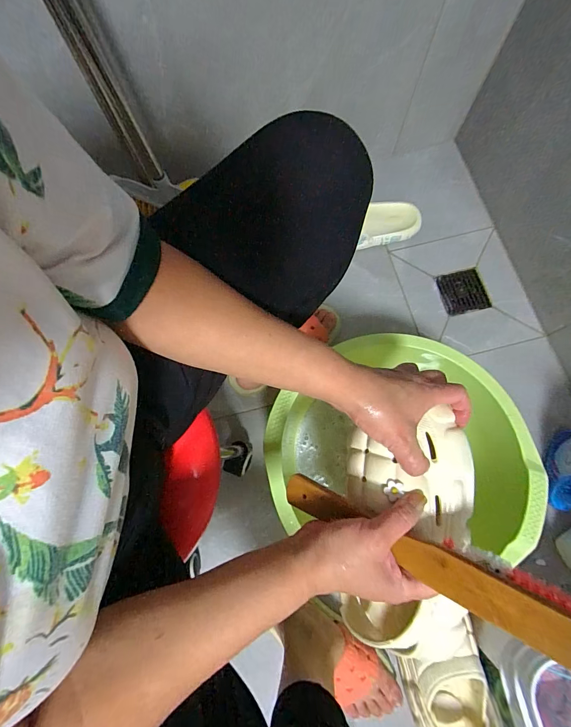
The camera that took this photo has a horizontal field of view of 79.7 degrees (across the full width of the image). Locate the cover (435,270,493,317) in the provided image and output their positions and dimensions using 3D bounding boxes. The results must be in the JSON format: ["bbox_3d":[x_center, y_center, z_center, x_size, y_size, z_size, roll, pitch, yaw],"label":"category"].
[{"bbox_3d":[0.390,-0.156,0.751,0.099,0.007,0.093,-11,77,-2],"label":"cover"}]

